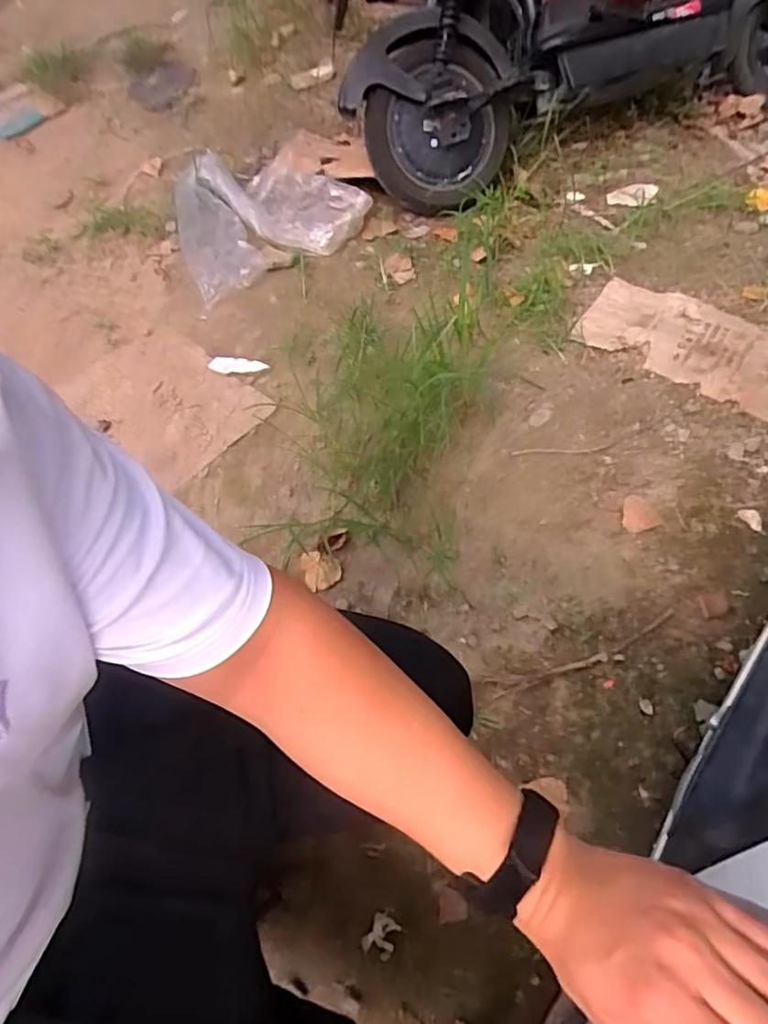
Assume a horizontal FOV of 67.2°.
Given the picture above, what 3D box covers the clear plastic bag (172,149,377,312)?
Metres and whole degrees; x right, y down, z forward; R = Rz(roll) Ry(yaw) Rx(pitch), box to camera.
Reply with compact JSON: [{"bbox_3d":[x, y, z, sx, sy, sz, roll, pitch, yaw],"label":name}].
[{"bbox_3d":[-0.289,-0.735,1.392,0.426,0.105,0.382,-22,62,-9],"label":"clear plastic bag"}]

